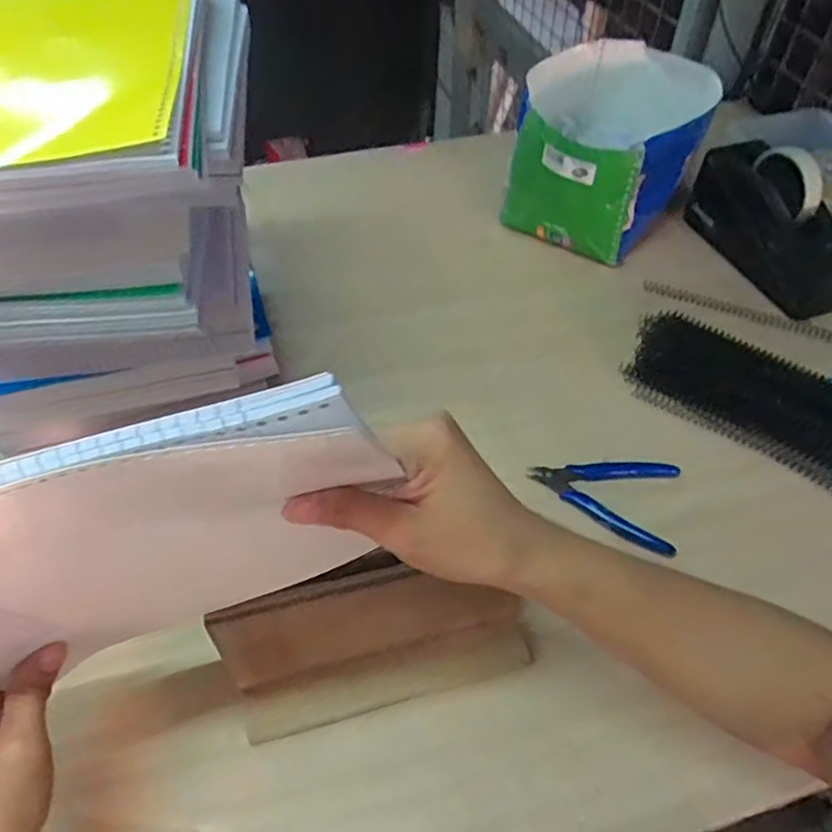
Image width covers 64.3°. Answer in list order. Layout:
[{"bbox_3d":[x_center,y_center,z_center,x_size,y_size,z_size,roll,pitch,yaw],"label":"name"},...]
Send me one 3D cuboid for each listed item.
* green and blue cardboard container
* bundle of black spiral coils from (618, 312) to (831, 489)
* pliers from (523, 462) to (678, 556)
[{"bbox_3d":[0.224,-0.313,0.781,0.192,0.133,0.262,26,54,19],"label":"green and blue cardboard container"},{"bbox_3d":[0.337,-0.005,0.595,0.295,0.033,0.125,30,56,22],"label":"bundle of black spiral coils"},{"bbox_3d":[0.153,0.064,0.544,0.116,0.018,0.077,13,51,10],"label":"pliers"}]

